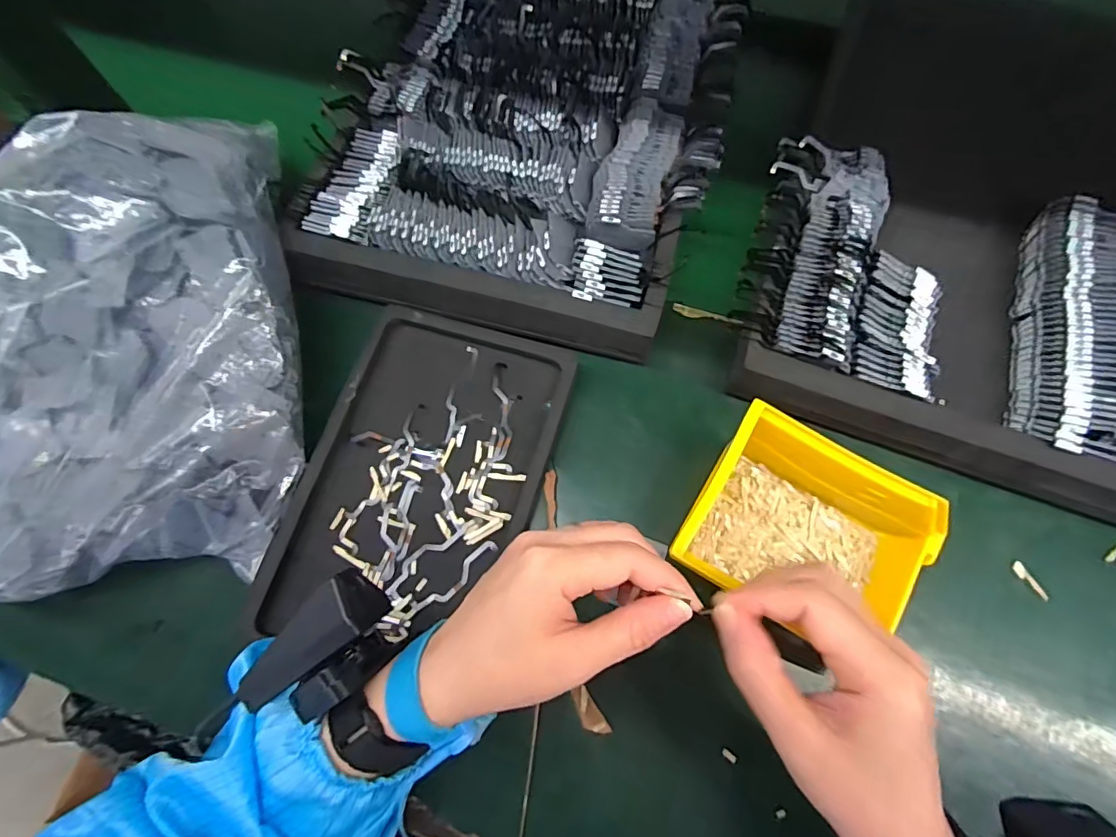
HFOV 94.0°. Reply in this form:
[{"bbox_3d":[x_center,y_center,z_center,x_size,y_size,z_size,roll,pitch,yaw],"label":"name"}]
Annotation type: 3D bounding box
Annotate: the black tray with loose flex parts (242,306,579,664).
[{"bbox_3d":[-0.094,0.040,0.365,0.159,0.022,0.232,16,71,8],"label":"black tray with loose flex parts"}]

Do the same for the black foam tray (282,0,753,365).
[{"bbox_3d":[-0.015,-0.269,0.452,0.306,0.057,0.437,15,71,7],"label":"black foam tray"}]

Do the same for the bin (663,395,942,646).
[{"bbox_3d":[0.149,0.074,0.320,0.140,0.075,0.107,29,74,12],"label":"bin"}]

